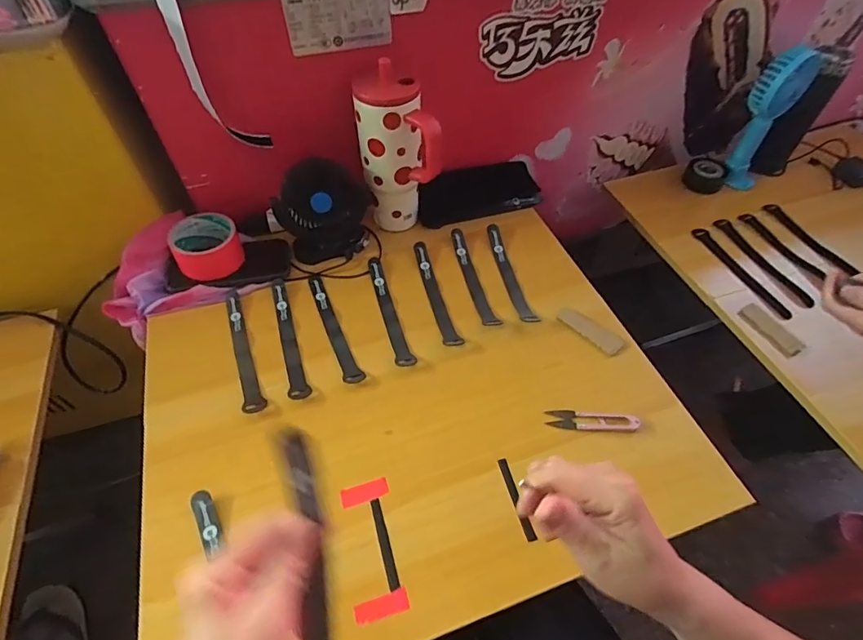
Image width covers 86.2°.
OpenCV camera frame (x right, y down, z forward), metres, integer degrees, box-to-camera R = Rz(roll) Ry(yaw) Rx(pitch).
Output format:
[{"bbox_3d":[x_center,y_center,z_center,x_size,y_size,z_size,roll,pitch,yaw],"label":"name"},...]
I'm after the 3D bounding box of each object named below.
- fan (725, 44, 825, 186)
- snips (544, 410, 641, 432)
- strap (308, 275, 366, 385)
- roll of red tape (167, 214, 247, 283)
[{"bbox_3d":[0.553,-0.328,0.775,0.081,0.233,0.079,28,57,18],"label":"fan"},{"bbox_3d":[0.182,0.112,0.520,0.100,0.009,0.023,4,53,1],"label":"snips"},{"bbox_3d":[-0.131,0.008,0.607,0.024,0.004,0.190,-21,55,-16],"label":"strap"},{"bbox_3d":[-0.308,-0.100,0.637,0.086,0.051,0.086,-23,56,-17],"label":"roll of red tape"}]

